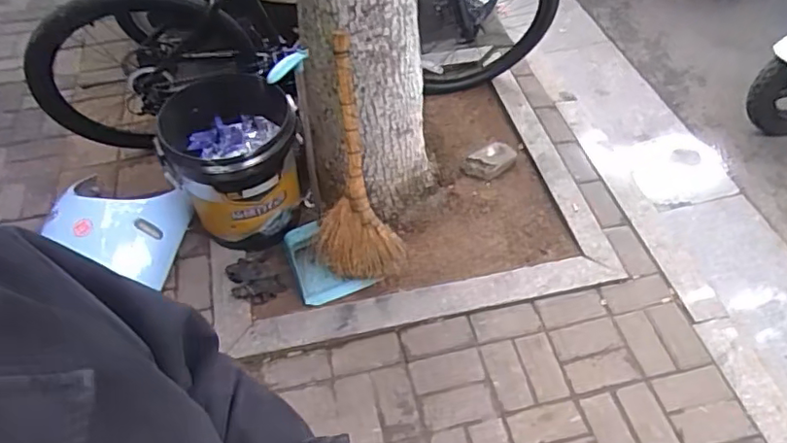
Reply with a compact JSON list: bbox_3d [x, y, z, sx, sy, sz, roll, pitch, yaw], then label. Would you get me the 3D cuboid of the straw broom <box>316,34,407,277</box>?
[{"bbox_3d":[-0.121,-0.148,1.617,0.236,0.695,0.109,-11,26,-11],"label":"straw broom"}]

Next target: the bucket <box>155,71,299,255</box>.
[{"bbox_3d":[-0.479,-0.171,1.791,0.359,0.417,0.438,-16,51,-11],"label":"bucket"}]

